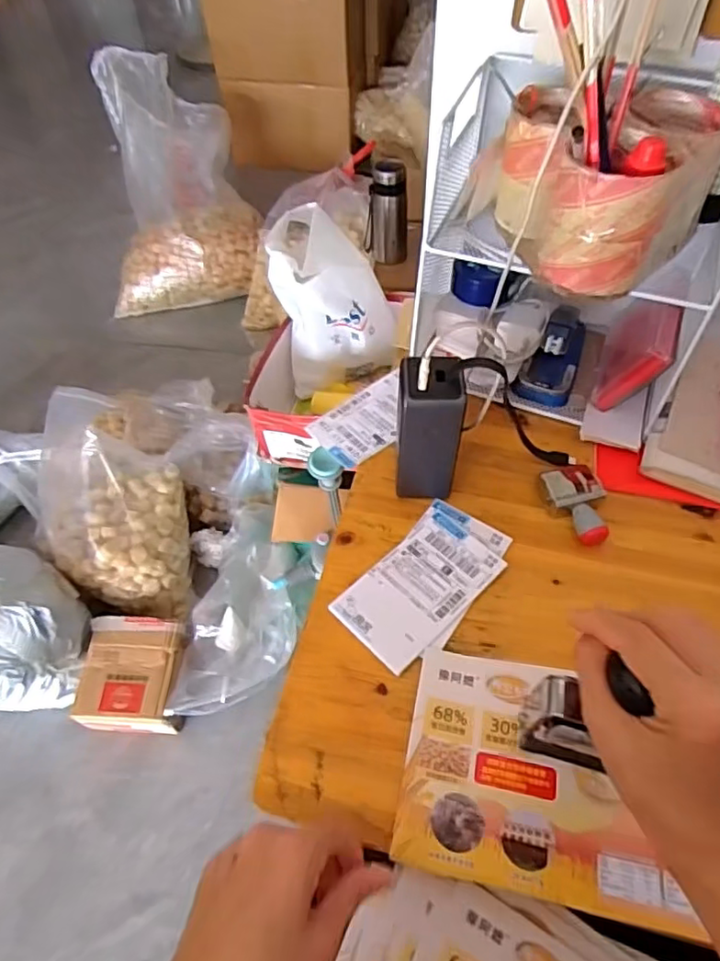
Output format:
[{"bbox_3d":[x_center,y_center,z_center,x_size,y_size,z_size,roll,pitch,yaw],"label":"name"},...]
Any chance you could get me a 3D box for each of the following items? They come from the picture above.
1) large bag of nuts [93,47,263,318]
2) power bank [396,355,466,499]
[{"bbox_3d":[-0.459,-0.736,1.490,0.364,0.176,0.596,-10,87,-7],"label":"large bag of nuts"},{"bbox_3d":[0.054,-0.038,0.495,0.051,0.132,0.044,-3,53,-2],"label":"power bank"}]

